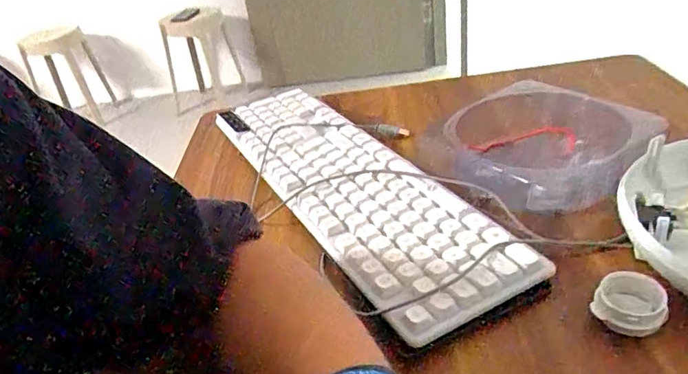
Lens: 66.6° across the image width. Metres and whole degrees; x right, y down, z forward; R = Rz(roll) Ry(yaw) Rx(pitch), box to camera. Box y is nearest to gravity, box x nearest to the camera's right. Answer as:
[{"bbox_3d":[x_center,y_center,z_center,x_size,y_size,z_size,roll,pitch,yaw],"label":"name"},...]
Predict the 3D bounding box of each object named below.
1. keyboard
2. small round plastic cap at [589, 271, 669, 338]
[{"bbox_3d":[-0.007,-0.014,0.504,0.118,0.022,0.417,-22,35,-21],"label":"keyboard"},{"bbox_3d":[0.184,0.075,0.337,0.041,0.024,0.033,15,39,31],"label":"small round plastic cap"}]

